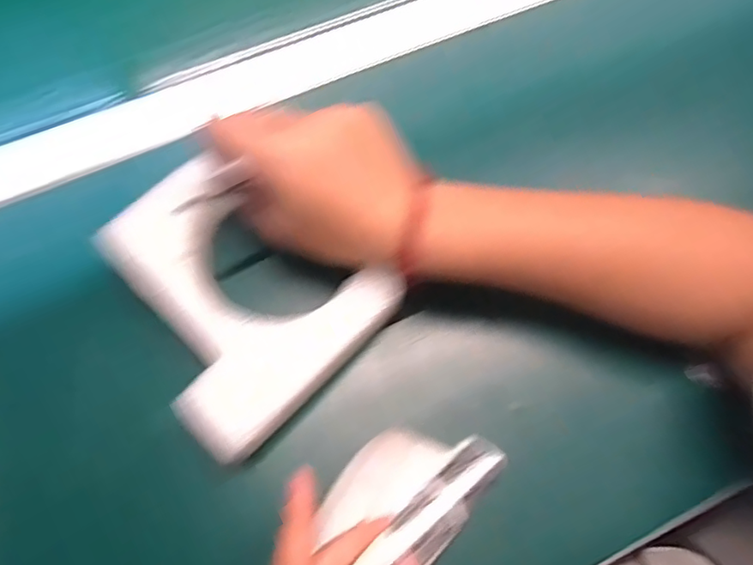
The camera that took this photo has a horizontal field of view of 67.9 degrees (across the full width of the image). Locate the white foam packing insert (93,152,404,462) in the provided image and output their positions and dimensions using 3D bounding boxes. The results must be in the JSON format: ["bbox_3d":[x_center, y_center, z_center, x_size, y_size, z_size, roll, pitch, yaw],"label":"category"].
[{"bbox_3d":[-0.076,0.004,0.309,0.136,0.039,0.125,43,74,13],"label":"white foam packing insert"}]

